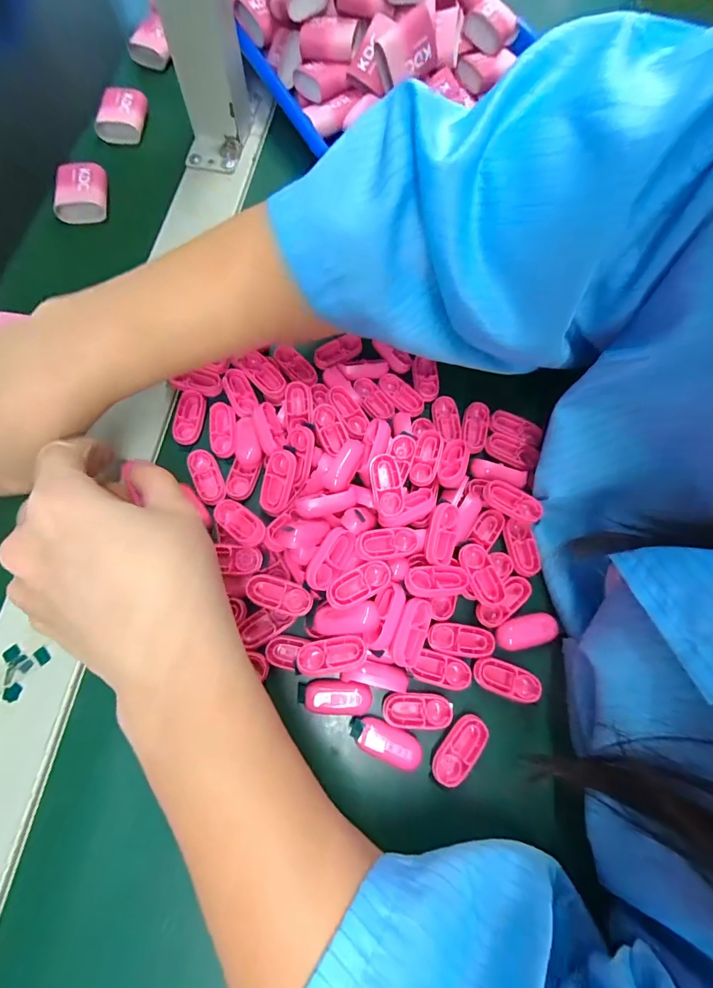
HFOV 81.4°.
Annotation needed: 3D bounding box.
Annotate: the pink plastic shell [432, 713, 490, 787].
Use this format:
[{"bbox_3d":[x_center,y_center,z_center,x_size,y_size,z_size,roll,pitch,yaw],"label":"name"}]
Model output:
[{"bbox_3d":[0.051,0.124,0.201,0.014,0.008,0.034,43,75,11],"label":"pink plastic shell"}]

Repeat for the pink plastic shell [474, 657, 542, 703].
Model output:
[{"bbox_3d":[0.078,0.096,0.213,0.034,0.004,0.016,19,72,4],"label":"pink plastic shell"}]

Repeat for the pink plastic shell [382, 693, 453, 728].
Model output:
[{"bbox_3d":[0.031,0.108,0.209,0.034,0.009,0.015,1,72,-2],"label":"pink plastic shell"}]

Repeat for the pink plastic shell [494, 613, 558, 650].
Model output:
[{"bbox_3d":[0.091,0.073,0.221,0.032,0.006,0.015,-12,73,-6],"label":"pink plastic shell"}]

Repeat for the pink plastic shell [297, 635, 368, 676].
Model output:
[{"bbox_3d":[-0.012,0.079,0.203,0.033,0.010,0.015,-9,73,-5],"label":"pink plastic shell"}]

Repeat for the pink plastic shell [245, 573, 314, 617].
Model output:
[{"bbox_3d":[-0.039,0.051,0.211,0.033,0.004,0.016,17,72,3],"label":"pink plastic shell"}]

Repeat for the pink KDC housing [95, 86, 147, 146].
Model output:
[{"bbox_3d":[-0.193,-0.314,0.343,0.033,0.019,0.040,8,72,1],"label":"pink KDC housing"}]

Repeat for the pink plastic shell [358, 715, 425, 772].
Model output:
[{"bbox_3d":[0.017,0.120,0.199,0.031,0.006,0.015,21,72,5],"label":"pink plastic shell"}]

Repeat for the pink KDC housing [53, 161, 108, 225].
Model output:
[{"bbox_3d":[-0.207,-0.227,0.312,0.036,0.014,0.045,-4,72,-3],"label":"pink KDC housing"}]

